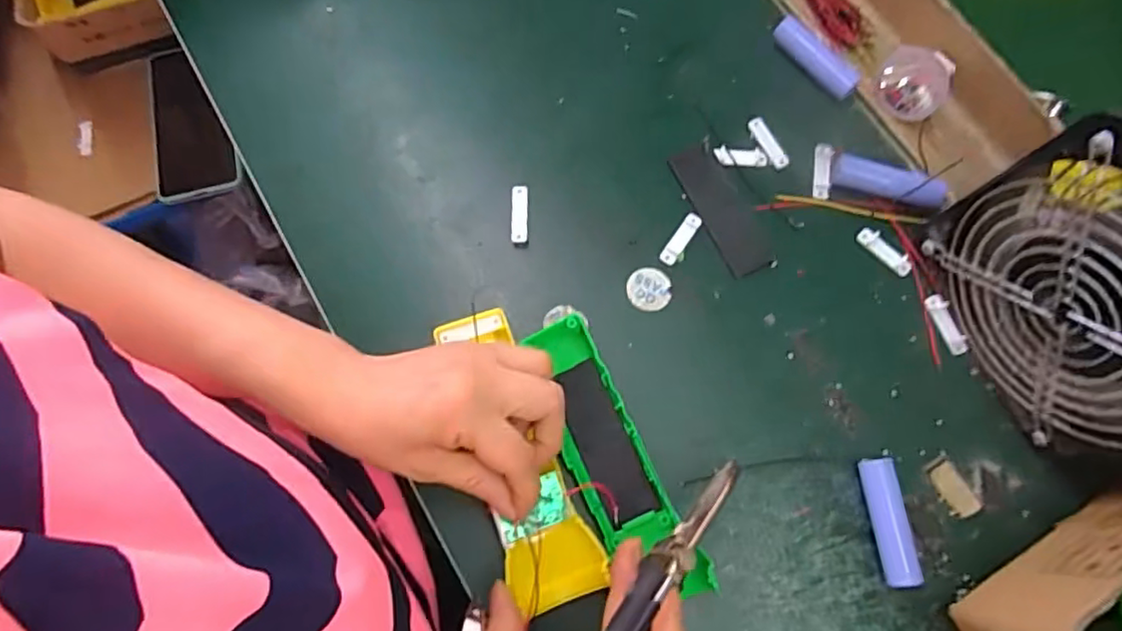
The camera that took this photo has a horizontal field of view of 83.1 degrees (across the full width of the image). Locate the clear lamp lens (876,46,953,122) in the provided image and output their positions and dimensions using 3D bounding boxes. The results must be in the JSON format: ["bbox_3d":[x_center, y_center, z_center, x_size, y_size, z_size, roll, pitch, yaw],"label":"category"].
[{"bbox_3d":[0.225,-0.148,0.405,0.044,0.026,0.039,34,76,9],"label":"clear lamp lens"}]

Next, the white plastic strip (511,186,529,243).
[{"bbox_3d":[-0.026,-0.063,0.397,0.011,0.006,0.036,0,73,0],"label":"white plastic strip"}]

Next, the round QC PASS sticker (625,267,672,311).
[{"bbox_3d":[0.054,-0.016,0.390,0.026,0.004,0.027,3,73,0],"label":"round QC PASS sticker"}]

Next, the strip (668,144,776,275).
[{"bbox_3d":[0.102,-0.068,0.403,0.029,0.004,0.089,-26,75,-8],"label":"strip"}]

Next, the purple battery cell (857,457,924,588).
[{"bbox_3d":[0.178,0.113,0.348,0.018,0.018,0.065,-5,74,-2],"label":"purple battery cell"}]

